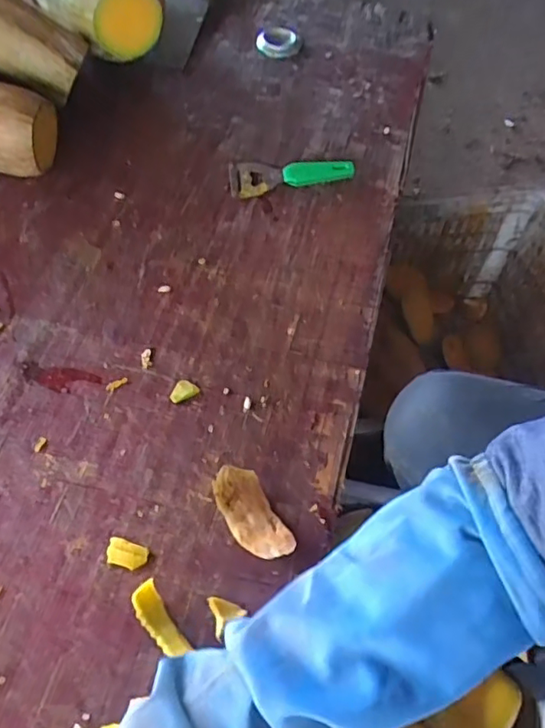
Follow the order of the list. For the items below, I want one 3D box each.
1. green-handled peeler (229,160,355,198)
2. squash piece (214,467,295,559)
[{"bbox_3d":[0.022,-0.230,0.698,0.148,0.023,0.046,-11,60,-8],"label":"green-handled peeler"},{"bbox_3d":[-0.018,0.127,0.487,0.041,0.024,0.083,-26,63,-16],"label":"squash piece"}]

